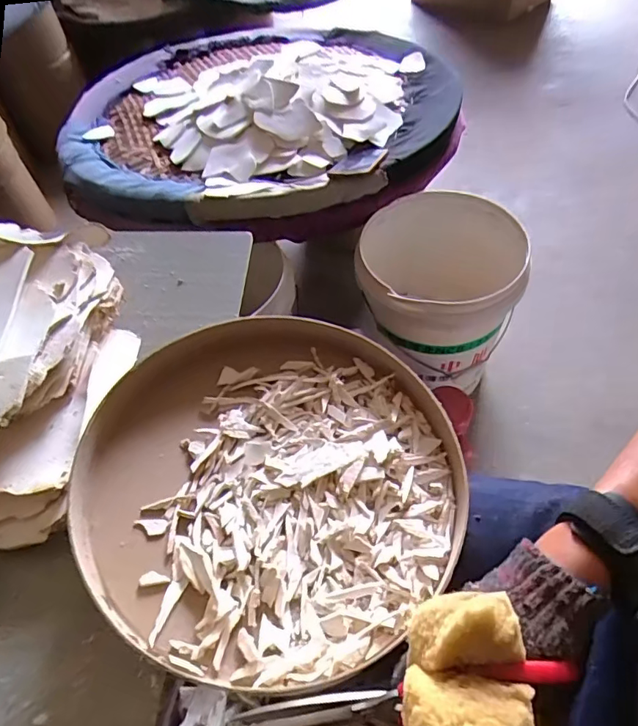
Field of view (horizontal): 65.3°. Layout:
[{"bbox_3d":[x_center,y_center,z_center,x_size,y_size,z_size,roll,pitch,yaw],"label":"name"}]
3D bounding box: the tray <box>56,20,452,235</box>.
[{"bbox_3d":[-0.151,-0.578,1.089,0.755,0.117,0.794,-3,55,4],"label":"tray"}]

